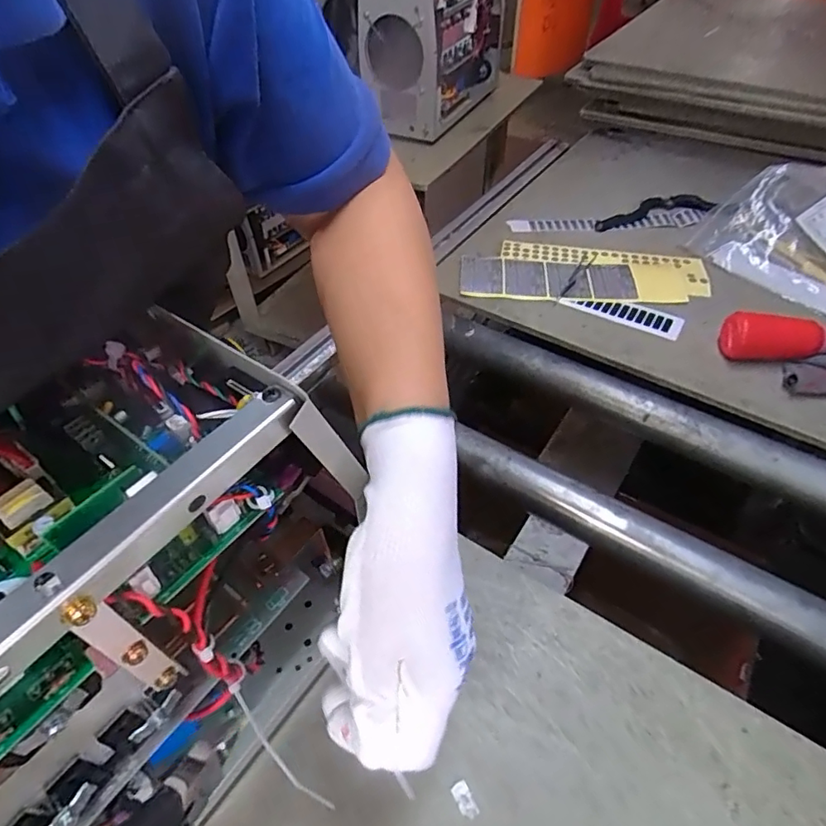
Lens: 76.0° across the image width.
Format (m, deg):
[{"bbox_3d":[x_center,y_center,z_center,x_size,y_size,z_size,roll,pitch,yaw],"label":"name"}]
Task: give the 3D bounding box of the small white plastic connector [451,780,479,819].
[{"bbox_3d":[0.032,0.237,0.324,0.011,0.004,0.019,-23,52,-19],"label":"small white plastic connector"}]

